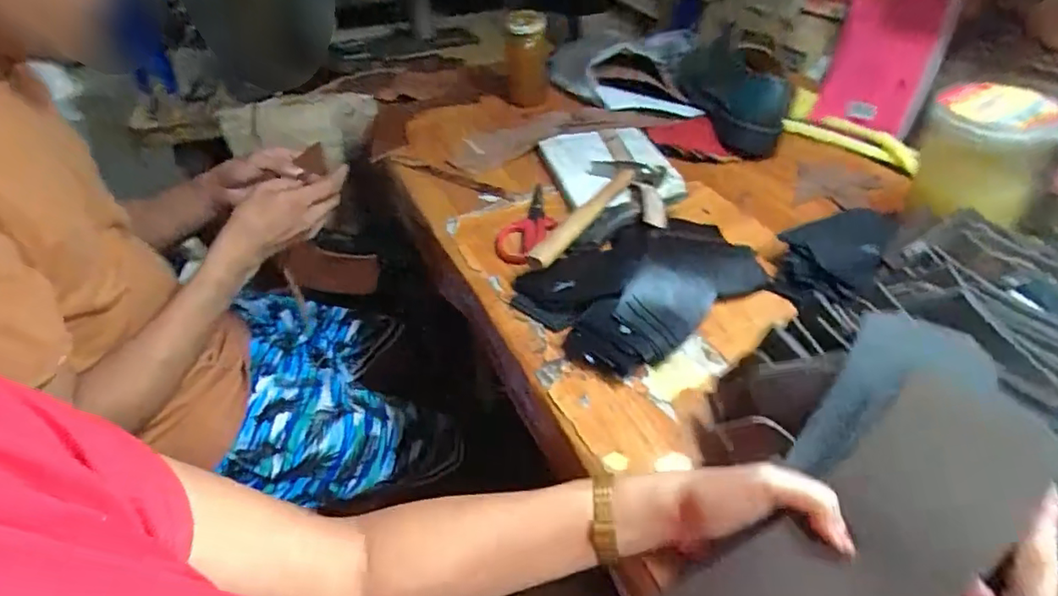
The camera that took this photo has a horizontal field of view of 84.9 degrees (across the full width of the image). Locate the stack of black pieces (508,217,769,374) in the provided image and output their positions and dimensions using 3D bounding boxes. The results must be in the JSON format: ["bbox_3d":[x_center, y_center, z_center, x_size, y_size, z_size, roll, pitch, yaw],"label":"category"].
[{"bbox_3d":[0.122,-0.028,0.588,0.251,0.035,0.174,-25,44,-25],"label":"stack of black pieces"}]

